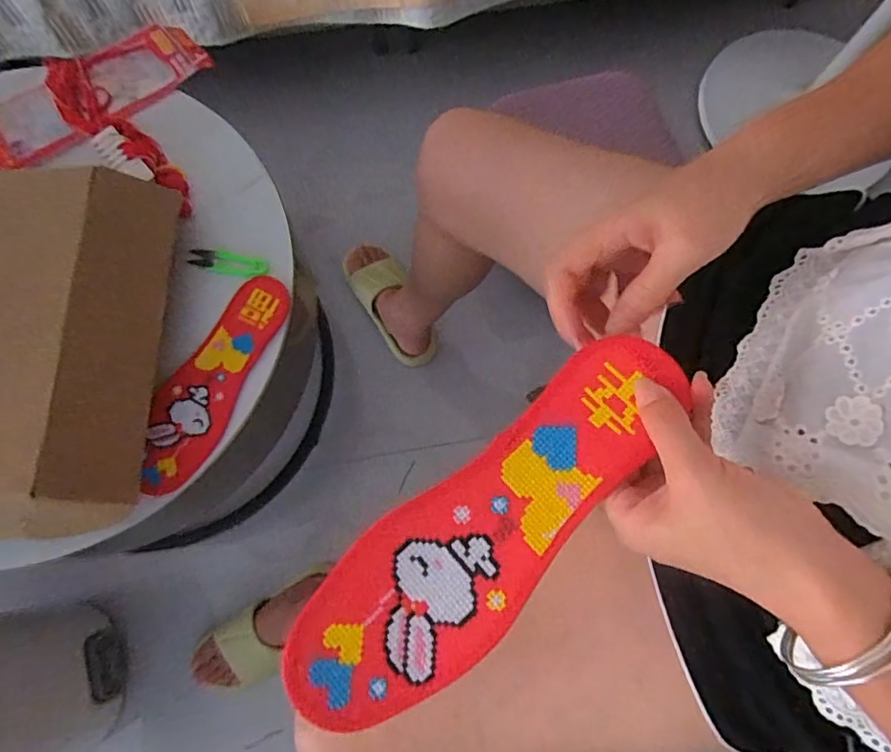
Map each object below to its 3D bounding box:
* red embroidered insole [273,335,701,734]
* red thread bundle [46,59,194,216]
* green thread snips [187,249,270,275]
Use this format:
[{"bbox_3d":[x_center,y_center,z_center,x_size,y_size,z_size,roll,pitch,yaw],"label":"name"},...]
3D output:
[{"bbox_3d":[0.025,0.075,0.276,0.244,0.007,0.076,-41,73,-7],"label":"red embroidered insole"},{"bbox_3d":[-0.380,-0.278,0.623,0.055,0.022,0.253,-42,82,-10],"label":"red thread bundle"},{"bbox_3d":[-0.239,-0.126,0.602,0.086,0.009,0.023,7,77,0],"label":"green thread snips"}]

